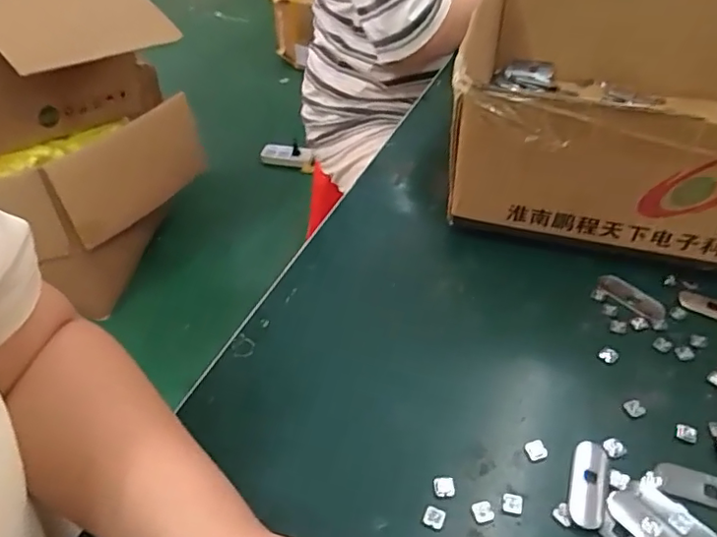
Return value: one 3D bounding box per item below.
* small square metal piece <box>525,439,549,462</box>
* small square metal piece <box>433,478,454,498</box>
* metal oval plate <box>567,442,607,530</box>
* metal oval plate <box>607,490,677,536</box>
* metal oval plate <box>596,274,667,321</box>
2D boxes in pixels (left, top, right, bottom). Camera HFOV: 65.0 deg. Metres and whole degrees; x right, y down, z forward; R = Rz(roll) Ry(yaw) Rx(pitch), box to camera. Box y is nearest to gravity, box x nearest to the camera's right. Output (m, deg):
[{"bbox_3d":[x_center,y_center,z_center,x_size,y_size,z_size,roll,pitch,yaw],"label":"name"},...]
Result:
[{"bbox_3d":[0.102,0.103,0.321,0.012,0.004,0.011,-22,46,-18],"label":"small square metal piece"},{"bbox_3d":[0.047,0.119,0.307,0.011,0.004,0.011,-2,43,1],"label":"small square metal piece"},{"bbox_3d":[0.126,0.116,0.307,0.018,0.004,0.049,12,46,16],"label":"metal oval plate"},{"bbox_3d":[0.149,0.134,0.285,0.016,0.004,0.049,-27,48,-23],"label":"metal oval plate"},{"bbox_3d":[0.198,0.020,0.407,0.019,0.004,0.049,-34,51,-28],"label":"metal oval plate"}]

